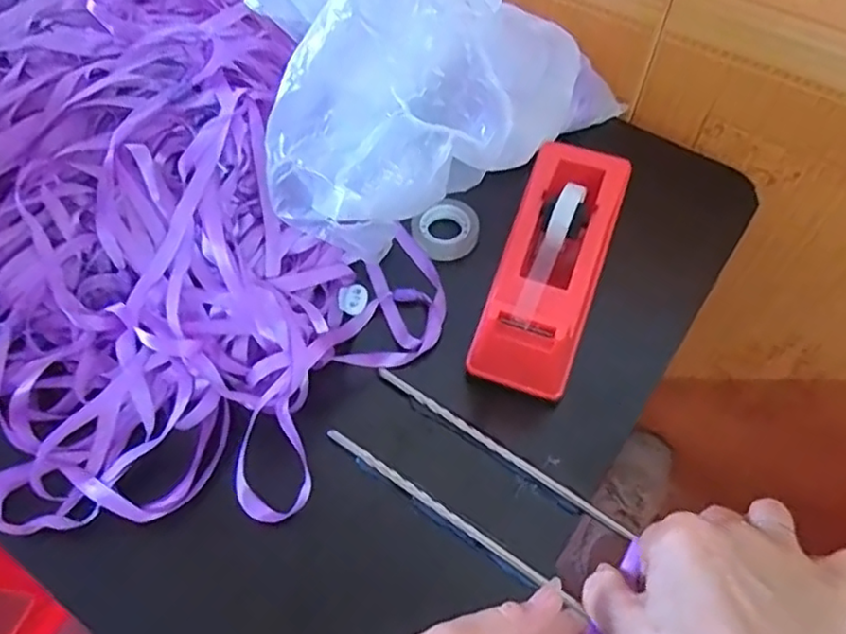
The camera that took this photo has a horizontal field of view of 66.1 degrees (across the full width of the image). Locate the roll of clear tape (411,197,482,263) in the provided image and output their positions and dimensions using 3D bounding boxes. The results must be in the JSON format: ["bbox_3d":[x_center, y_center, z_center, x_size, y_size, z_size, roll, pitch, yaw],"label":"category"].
[{"bbox_3d":[0.017,-0.060,0.460,0.045,0.019,0.039,-29,62,-16],"label":"roll of clear tape"}]

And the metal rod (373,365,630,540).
[{"bbox_3d":[0.044,0.076,0.379,0.170,0.006,0.007,31,64,18],"label":"metal rod"}]

